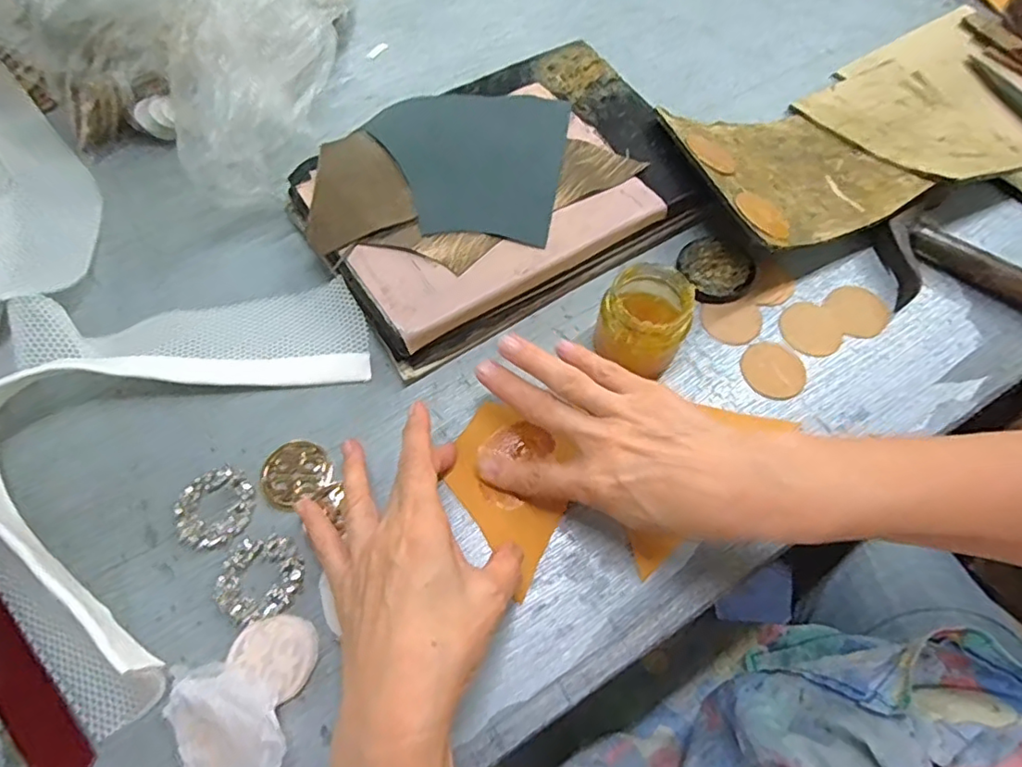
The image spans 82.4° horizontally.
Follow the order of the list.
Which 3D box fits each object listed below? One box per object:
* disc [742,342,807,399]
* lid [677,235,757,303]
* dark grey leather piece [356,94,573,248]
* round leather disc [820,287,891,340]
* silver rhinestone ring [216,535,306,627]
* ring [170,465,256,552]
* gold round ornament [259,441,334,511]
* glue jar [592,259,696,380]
[{"bbox_3d":[0.191,-0.011,0.422,0.044,0.004,0.045,0,63,1],"label":"disc"},{"bbox_3d":[0.159,-0.089,0.455,0.055,0.014,0.058,0,63,1],"label":"lid"},{"bbox_3d":[-0.037,-0.175,0.456,0.152,0.010,0.147,5,63,4],"label":"dark grey leather piece"},{"bbox_3d":[0.266,-0.055,0.447,0.039,0.004,0.045,-20,64,-9],"label":"round leather disc"},{"bbox_3d":[-0.152,0.118,0.354,0.051,0.008,0.047,1,64,-2],"label":"silver rhinestone ring"},{"bbox_3d":[-0.188,0.079,0.371,0.044,0.008,0.052,21,64,0],"label":"ring"},{"bbox_3d":[-0.143,0.059,0.385,0.044,0.006,0.040,0,63,1],"label":"gold round ornament"},{"bbox_3d":[0.092,-0.042,0.404,0.055,0.064,0.058,0,63,1],"label":"glue jar"}]

